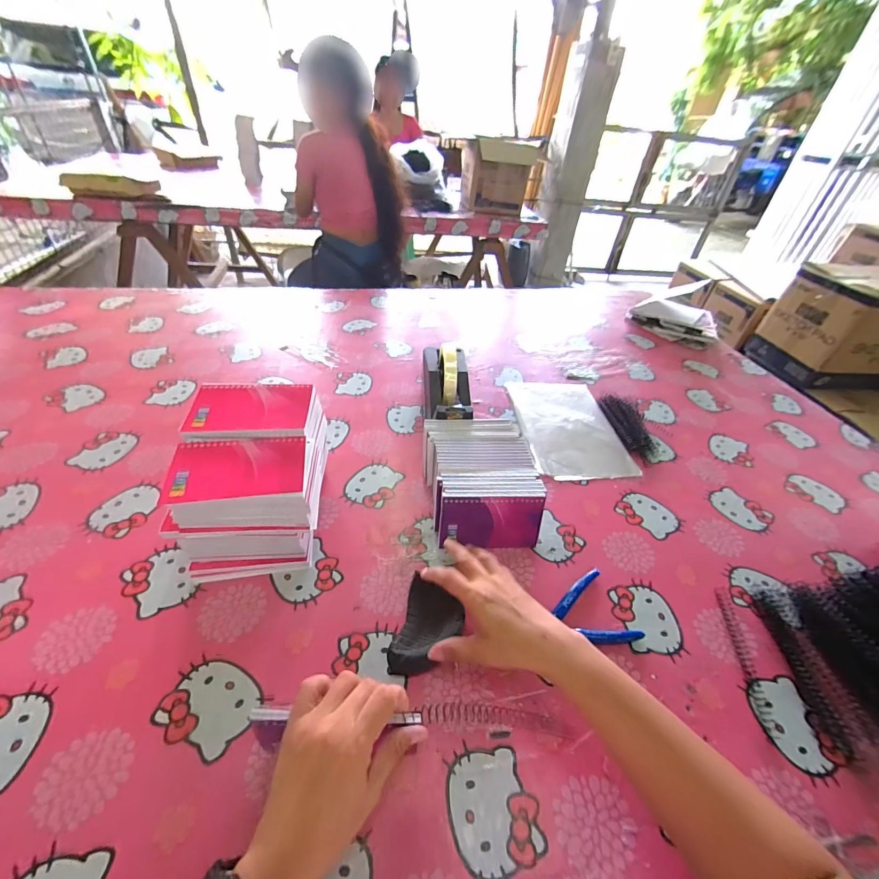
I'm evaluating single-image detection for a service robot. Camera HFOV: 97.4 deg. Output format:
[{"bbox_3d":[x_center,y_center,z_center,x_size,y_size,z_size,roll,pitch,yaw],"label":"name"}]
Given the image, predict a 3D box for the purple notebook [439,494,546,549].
[{"bbox_3d":[0.066,0.105,0.490,0.130,0.076,0.006,2,23,-7],"label":"purple notebook"}]

